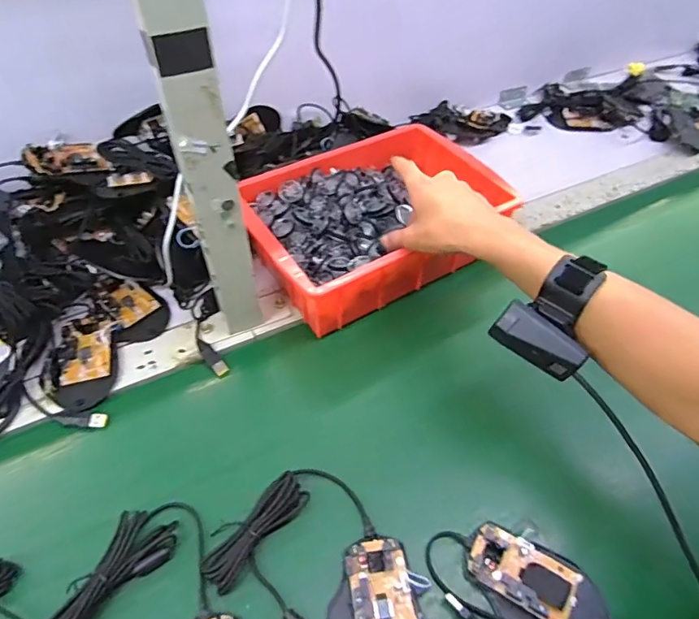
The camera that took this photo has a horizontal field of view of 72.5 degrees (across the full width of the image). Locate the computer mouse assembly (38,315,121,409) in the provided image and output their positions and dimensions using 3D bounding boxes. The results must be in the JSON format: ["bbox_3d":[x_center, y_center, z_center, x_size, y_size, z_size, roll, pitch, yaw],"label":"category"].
[{"bbox_3d":[-0.273,0.051,0.485,0.066,0.015,0.102,-9,55,-10],"label":"computer mouse assembly"}]

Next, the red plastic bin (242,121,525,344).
[{"bbox_3d":[0.024,-0.115,0.573,0.288,0.074,0.202,-29,61,-23],"label":"red plastic bin"}]

